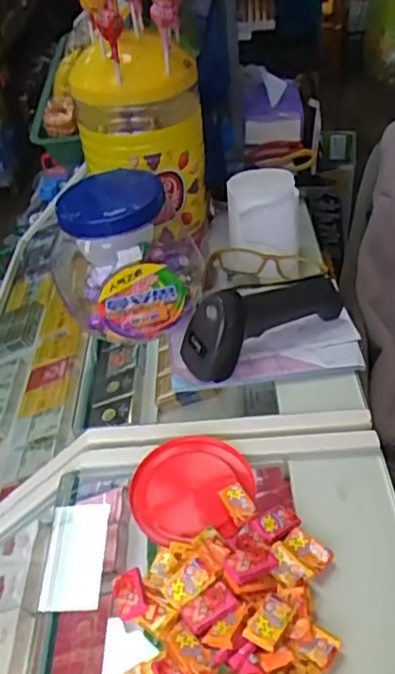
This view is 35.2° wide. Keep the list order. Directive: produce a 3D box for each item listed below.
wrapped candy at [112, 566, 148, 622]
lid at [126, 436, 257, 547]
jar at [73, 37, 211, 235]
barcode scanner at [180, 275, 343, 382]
[{"bbox_3d":[-0.049,0.185,0.447,0.022,0.006,0.037,-15,41,-9],"label":"wrapped candy"},{"bbox_3d":[-0.007,0.129,0.529,0.098,0.020,0.099,-4,41,3],"label":"lid"},{"bbox_3d":[-0.048,-0.217,0.706,0.131,0.221,0.122,-4,41,3],"label":"jar"},{"bbox_3d":[0.066,-0.025,0.636,0.178,0.067,0.052,-25,44,-21],"label":"barcode scanner"}]

